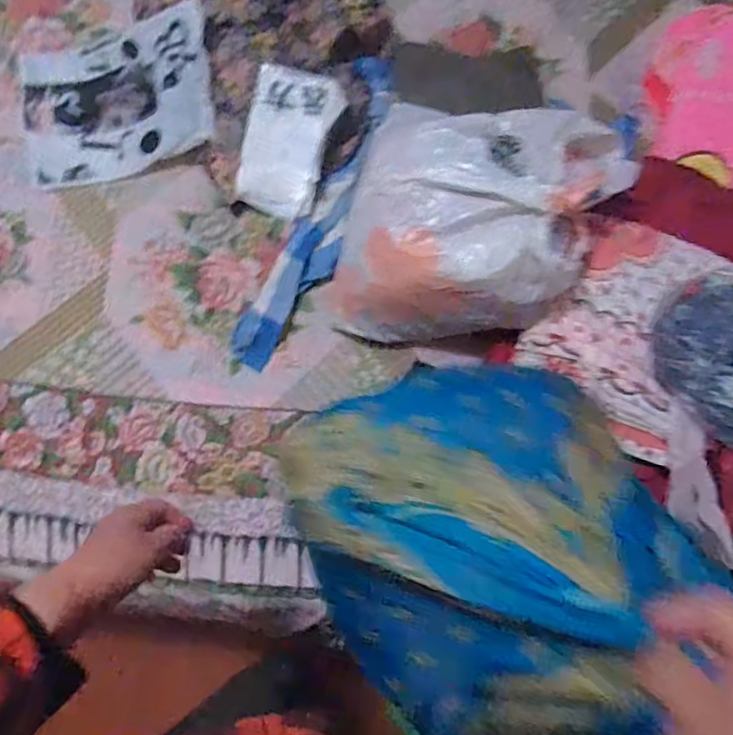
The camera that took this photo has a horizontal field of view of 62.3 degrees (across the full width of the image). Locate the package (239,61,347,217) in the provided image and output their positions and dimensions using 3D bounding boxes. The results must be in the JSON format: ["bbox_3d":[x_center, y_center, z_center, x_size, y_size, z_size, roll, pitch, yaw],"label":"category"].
[{"bbox_3d":[-0.116,-0.354,0.935,0.136,0.039,0.244,9,75,0],"label":"package"}]

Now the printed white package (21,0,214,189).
[{"bbox_3d":[-0.389,-0.422,0.934,0.305,0.062,0.252,-11,75,-2],"label":"printed white package"}]

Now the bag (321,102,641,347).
[{"bbox_3d":[0.141,-0.179,0.809,0.363,0.208,0.256,4,75,-1],"label":"bag"}]

